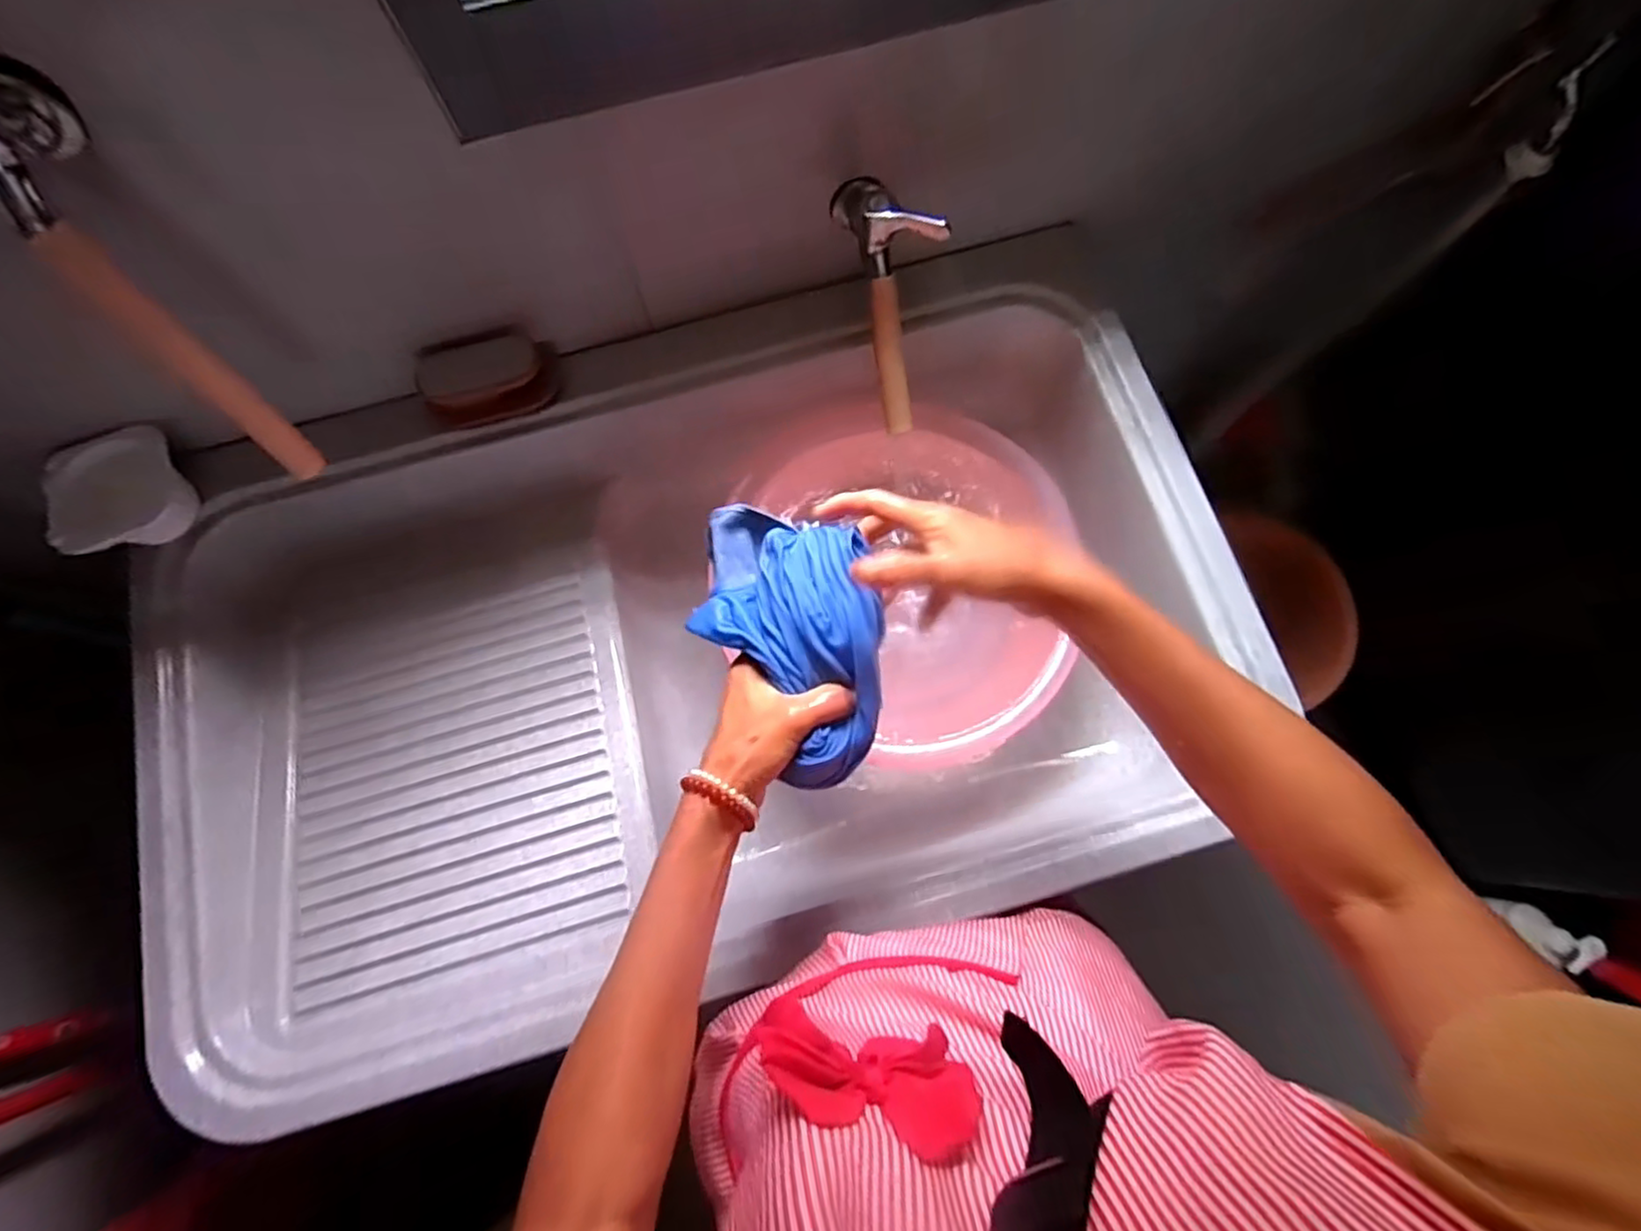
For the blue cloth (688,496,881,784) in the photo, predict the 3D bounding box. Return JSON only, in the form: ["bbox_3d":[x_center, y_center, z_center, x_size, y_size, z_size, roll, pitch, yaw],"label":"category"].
[{"bbox_3d":[-0.020,0.013,0.418,0.117,0.047,0.165,7,76,2],"label":"blue cloth"}]

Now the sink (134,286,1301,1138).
[{"bbox_3d":[-0.101,0.030,0.654,0.859,0.215,0.536,-17,77,-3],"label":"sink"}]

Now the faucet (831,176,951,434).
[{"bbox_3d":[0.064,-0.252,0.569,0.065,0.098,0.204,-12,114,-2],"label":"faucet"}]

